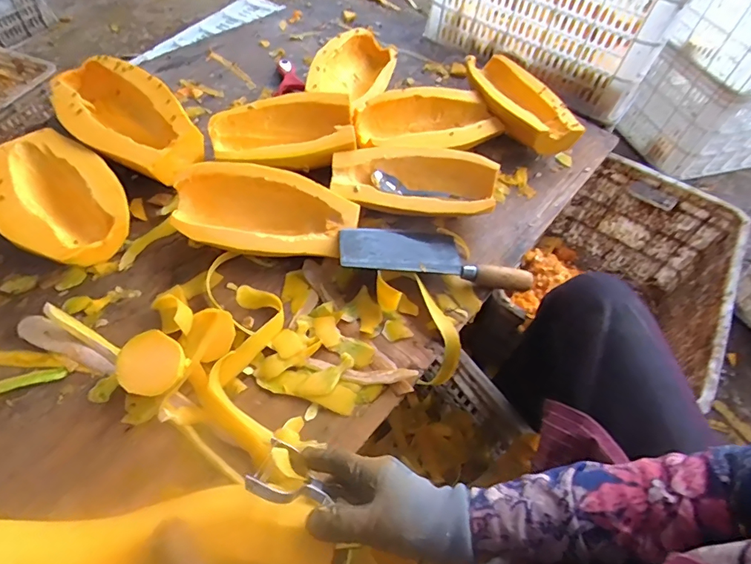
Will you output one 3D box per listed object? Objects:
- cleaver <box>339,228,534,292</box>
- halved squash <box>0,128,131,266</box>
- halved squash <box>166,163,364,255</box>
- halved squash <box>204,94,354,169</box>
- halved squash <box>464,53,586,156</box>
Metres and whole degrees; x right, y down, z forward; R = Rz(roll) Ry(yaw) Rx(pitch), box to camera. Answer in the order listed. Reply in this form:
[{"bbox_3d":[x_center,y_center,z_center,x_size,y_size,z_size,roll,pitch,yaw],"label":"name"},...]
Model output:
[{"bbox_3d":[0.082,-0.039,0.634,0.261,0.028,0.091,9,41,-9],"label":"cleaver"},{"bbox_3d":[-0.423,-0.112,0.596,0.141,0.067,0.309,-35,65,-25],"label":"halved squash"},{"bbox_3d":[-0.148,-0.093,0.614,0.236,0.071,0.109,4,55,-2],"label":"halved squash"},{"bbox_3d":[-0.145,-0.232,0.704,0.215,0.059,0.125,-7,56,-9],"label":"halved squash"},{"bbox_3d":[0.256,-0.329,0.818,0.123,0.057,0.257,-25,61,-21],"label":"halved squash"}]

